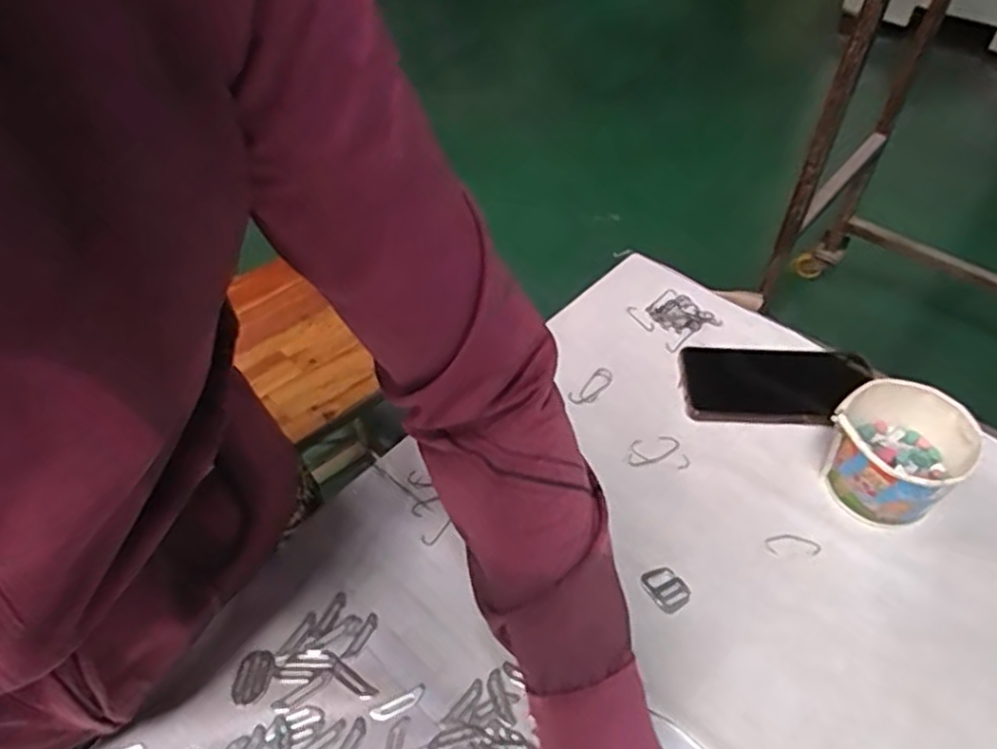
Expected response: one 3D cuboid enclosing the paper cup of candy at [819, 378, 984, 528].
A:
[{"bbox_3d":[0.298,0.062,0.543,0.087,0.073,0.087,1,48,-1],"label":"paper cup of candy"}]

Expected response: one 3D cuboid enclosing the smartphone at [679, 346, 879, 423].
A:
[{"bbox_3d":[0.240,0.008,0.621,0.154,0.010,0.082,2,50,9],"label":"smartphone"}]

